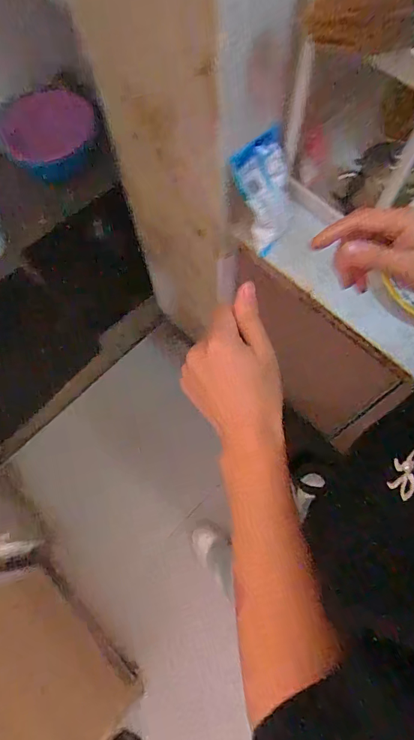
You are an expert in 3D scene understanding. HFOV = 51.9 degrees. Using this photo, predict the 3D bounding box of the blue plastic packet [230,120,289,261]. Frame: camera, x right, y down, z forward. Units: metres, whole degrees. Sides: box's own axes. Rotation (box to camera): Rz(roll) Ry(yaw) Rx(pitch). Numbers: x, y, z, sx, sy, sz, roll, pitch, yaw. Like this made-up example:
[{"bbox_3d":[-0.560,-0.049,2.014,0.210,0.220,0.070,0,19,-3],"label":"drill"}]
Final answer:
[{"bbox_3d":[0.097,-0.282,0.680,0.101,0.015,0.166,-34,120,-20],"label":"blue plastic packet"}]

